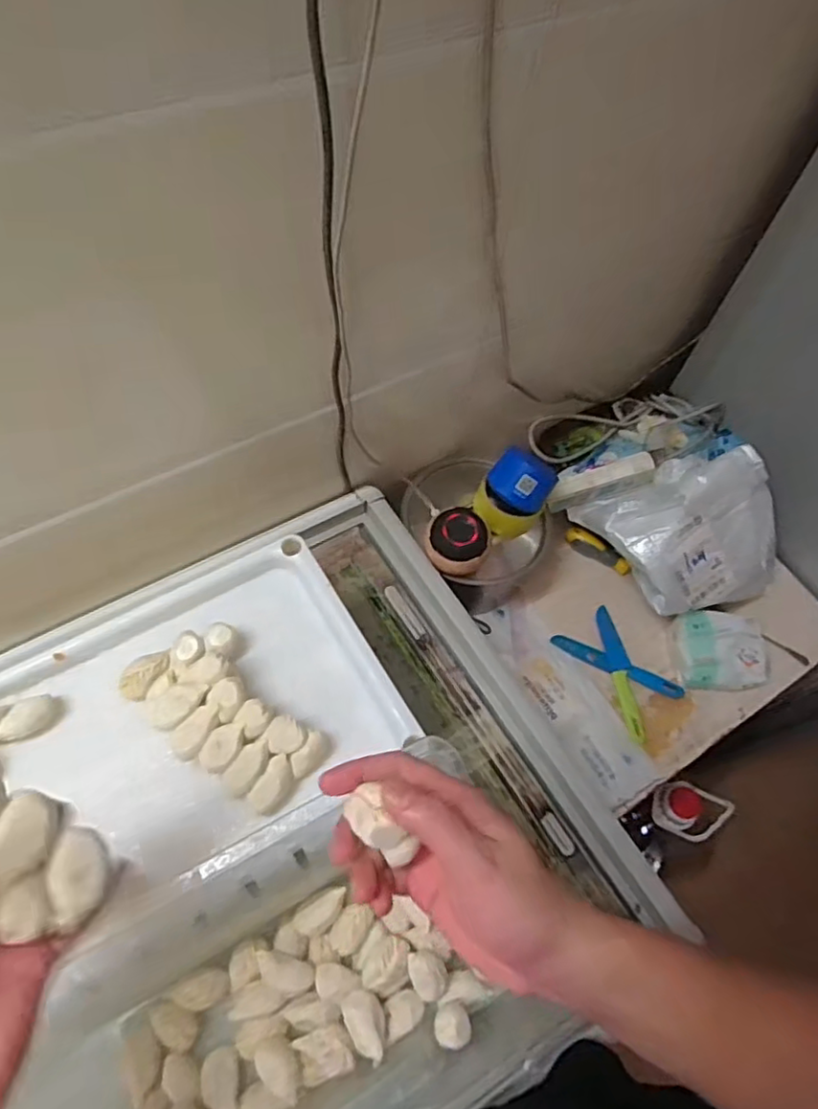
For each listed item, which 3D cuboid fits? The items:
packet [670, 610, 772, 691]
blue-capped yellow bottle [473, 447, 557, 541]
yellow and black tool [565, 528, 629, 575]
[{"bbox_3d":[0.428,0.134,0.885,0.125,0.051,0.099,6,63,1],"label":"packet"},{"bbox_3d":[0.140,-0.080,0.820,0.078,0.120,0.080,-26,65,-40],"label":"blue-capped yellow bottle"},{"bbox_3d":[0.280,-0.003,0.957,0.105,0.034,0.024,33,66,0],"label":"yellow and black tool"}]

